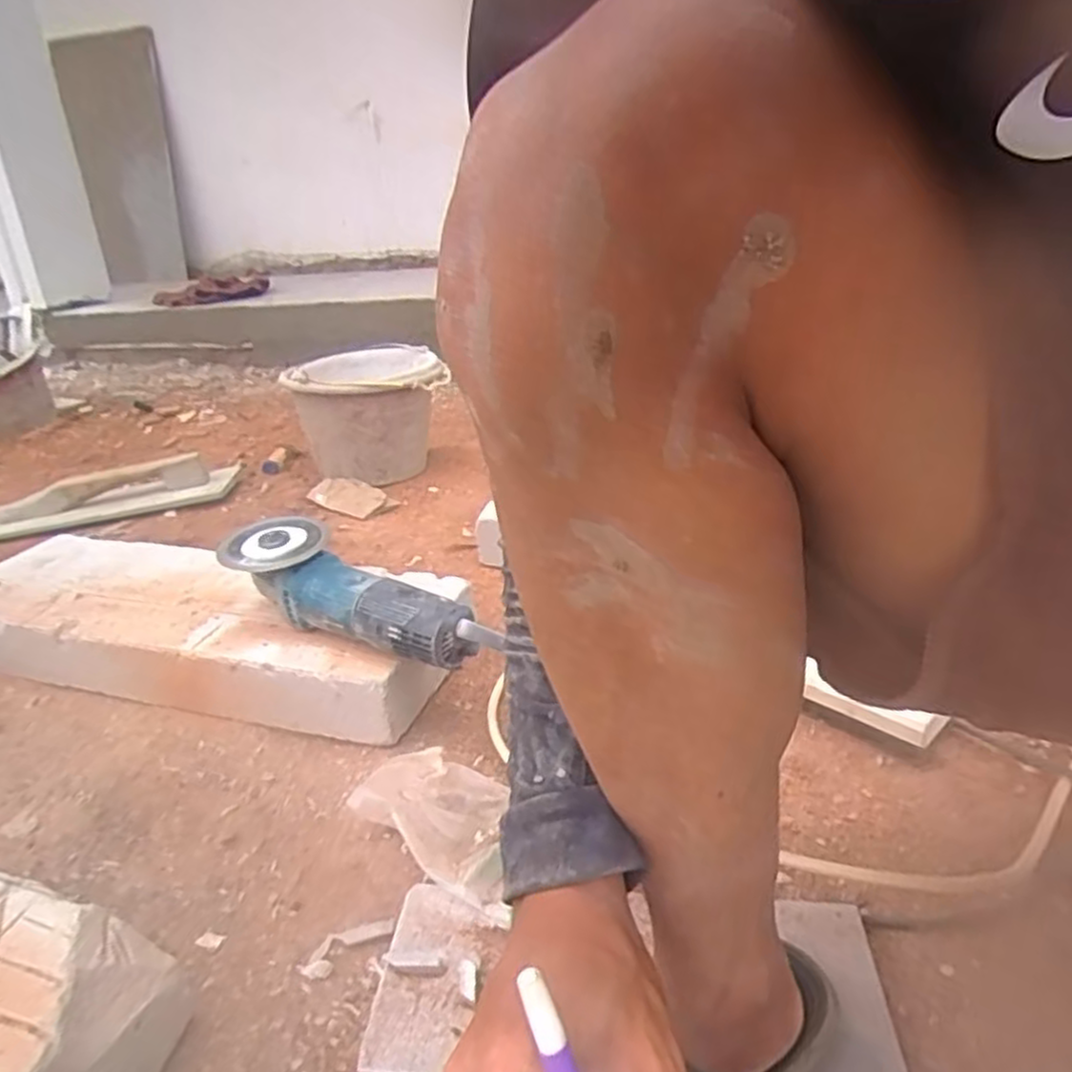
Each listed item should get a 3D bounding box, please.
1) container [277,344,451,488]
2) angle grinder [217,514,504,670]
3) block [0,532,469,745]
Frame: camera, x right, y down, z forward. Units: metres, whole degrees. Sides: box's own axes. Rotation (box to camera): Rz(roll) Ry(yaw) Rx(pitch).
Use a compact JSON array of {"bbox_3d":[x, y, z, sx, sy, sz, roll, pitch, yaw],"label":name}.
[{"bbox_3d":[-0.309,-0.217,1.394,0.279,0.216,0.227,-14,25,-24],"label":"container"},{"bbox_3d":[-0.172,0.057,0.689,0.313,0.080,0.096,14,28,36],"label":"angle grinder"},{"bbox_3d":[-0.383,0.099,0.845,0.610,0.087,0.223,4,24,17],"label":"block"}]

